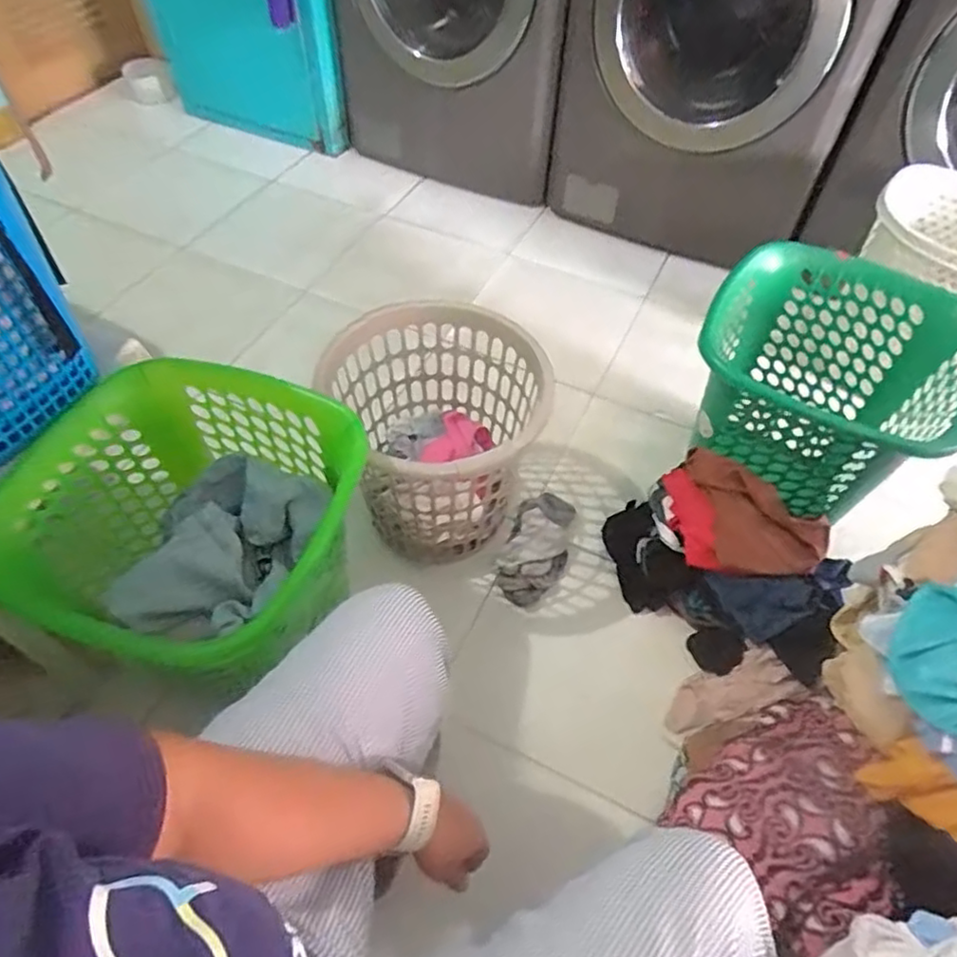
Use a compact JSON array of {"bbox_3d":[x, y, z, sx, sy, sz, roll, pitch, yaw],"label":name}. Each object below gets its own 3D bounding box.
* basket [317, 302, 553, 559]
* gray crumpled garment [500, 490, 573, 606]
[{"bbox_3d":[-0.055,-0.058,1.168,0.316,0.355,0.362,-24,58,-18],"label":"basket"},{"bbox_3d":[0.114,0.118,1.236,0.112,0.061,0.245,13,54,9],"label":"gray crumpled garment"}]

